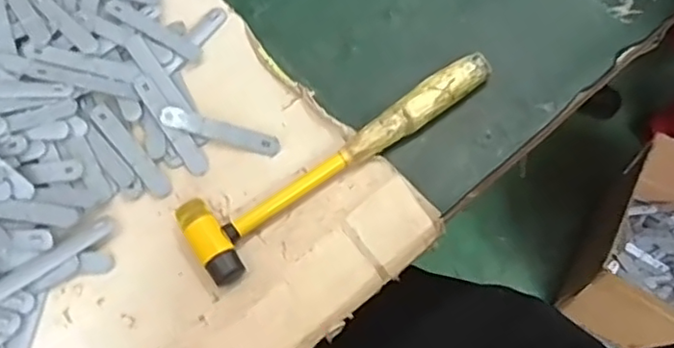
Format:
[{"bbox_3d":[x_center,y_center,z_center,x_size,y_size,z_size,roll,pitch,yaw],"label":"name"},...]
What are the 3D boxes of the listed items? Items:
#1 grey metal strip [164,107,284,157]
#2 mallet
[{"bbox_3d":[-0.091,-0.032,0.481,0.094,0.008,0.020,14,68,5],"label":"grey metal strip"},{"bbox_3d":[0.005,-0.019,0.469,0.264,0.021,0.059,-36,72,-14],"label":"mallet"}]

